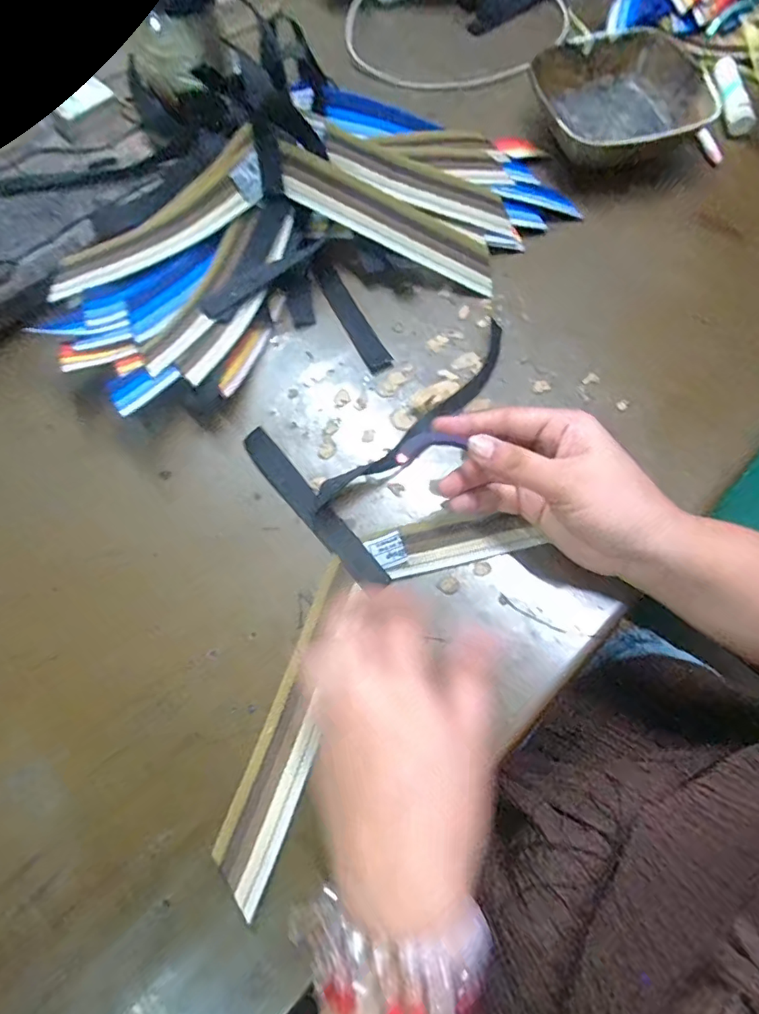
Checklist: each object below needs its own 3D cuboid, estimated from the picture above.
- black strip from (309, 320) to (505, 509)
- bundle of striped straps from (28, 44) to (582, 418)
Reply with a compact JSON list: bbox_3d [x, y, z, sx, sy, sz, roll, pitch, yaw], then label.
[{"bbox_3d":[0.028,-0.059,0.349,0.025,0.006,0.182,42,76,18],"label":"black strip"},{"bbox_3d":[-0.042,-0.201,0.360,0.379,0.072,0.201,-42,71,-13],"label":"bundle of striped straps"}]

